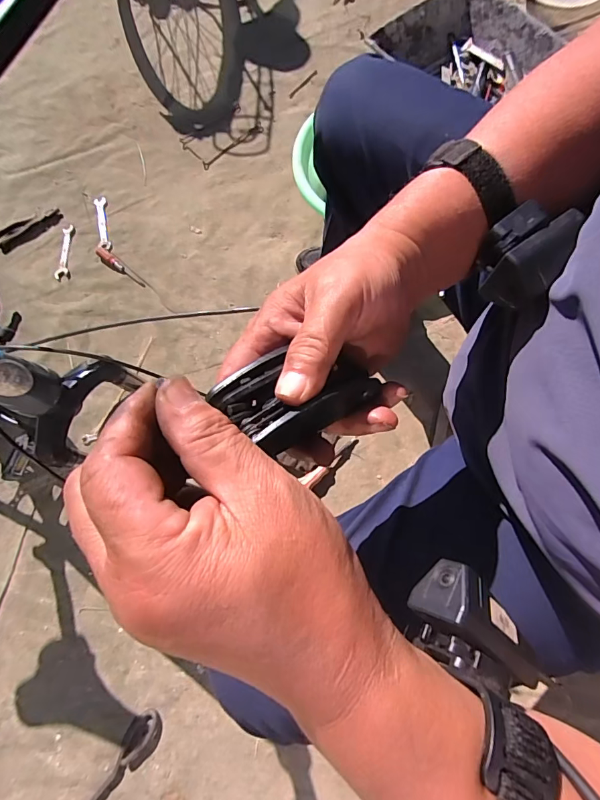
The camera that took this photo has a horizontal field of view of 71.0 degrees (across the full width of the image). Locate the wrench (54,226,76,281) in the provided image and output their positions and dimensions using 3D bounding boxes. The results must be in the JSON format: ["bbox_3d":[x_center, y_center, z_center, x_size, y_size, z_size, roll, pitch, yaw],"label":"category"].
[{"bbox_3d":[-0.553,-0.349,0.989,0.033,0.009,0.152,-6,72,0],"label":"wrench"}]

